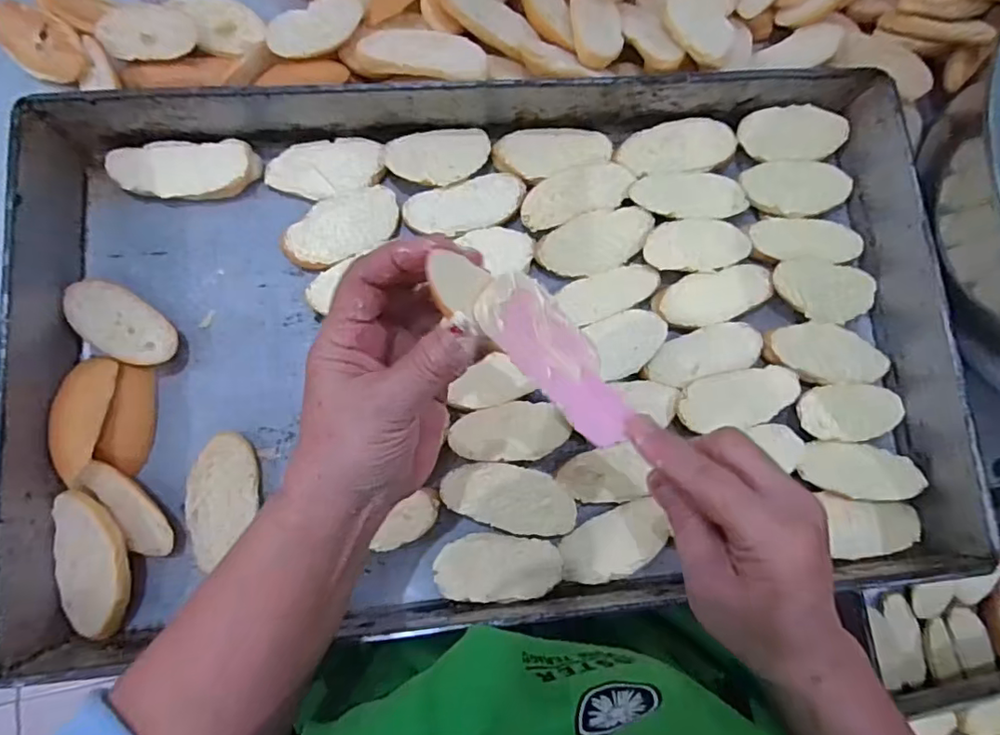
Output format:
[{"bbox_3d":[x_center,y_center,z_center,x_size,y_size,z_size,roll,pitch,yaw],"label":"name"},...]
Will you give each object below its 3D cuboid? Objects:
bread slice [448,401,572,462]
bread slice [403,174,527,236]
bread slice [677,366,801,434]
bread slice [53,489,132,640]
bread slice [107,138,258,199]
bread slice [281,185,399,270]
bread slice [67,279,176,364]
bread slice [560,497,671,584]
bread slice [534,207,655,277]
[{"bbox_3d":[0.008,0.044,0.392,0.082,0.009,0.040,-2,79,-2],"label":"bread slice"},{"bbox_3d":[-0.025,-0.123,0.426,0.091,0.005,0.038,-18,80,-5],"label":"bread slice"},{"bbox_3d":[0.174,0.022,0.407,0.091,0.011,0.040,-11,79,-4],"label":"bread slice"},{"bbox_3d":[-0.263,0.126,0.362,0.041,0.017,0.092,-10,88,11],"label":"bread slice"},{"bbox_3d":[-0.234,-0.147,0.419,0.104,0.021,0.039,-1,79,-2],"label":"bread slice"},{"bbox_3d":[-0.117,-0.106,0.417,0.088,0.010,0.048,-29,81,-7],"label":"bread slice"},{"bbox_3d":[-0.267,-0.030,0.398,0.078,0.025,0.041,34,80,5],"label":"bread slice"},{"bbox_3d":[0.080,0.124,0.392,0.077,0.007,0.042,-28,81,-7],"label":"bread slice"},{"bbox_3d":[0.074,-0.095,0.427,0.091,0.018,0.040,-15,79,-4],"label":"bread slice"}]

